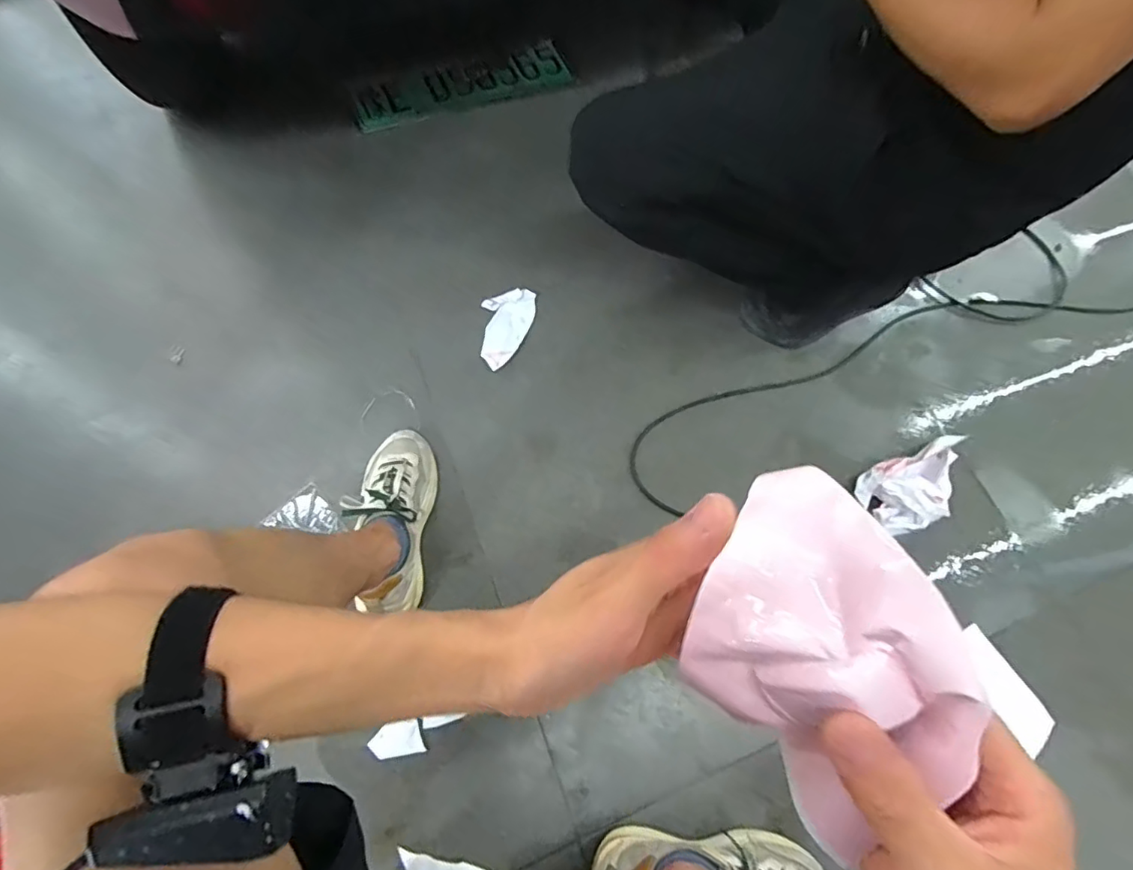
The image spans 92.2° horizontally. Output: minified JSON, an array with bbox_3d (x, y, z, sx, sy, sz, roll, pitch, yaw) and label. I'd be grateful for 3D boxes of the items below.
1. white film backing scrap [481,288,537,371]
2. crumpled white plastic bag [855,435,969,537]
[{"bbox_3d":[-0.109,-0.190,0.940,0.084,0.020,0.164,19,70,6],"label":"white film backing scrap"},{"bbox_3d":[0.535,0.074,0.816,0.180,0.060,0.102,-18,70,-10],"label":"crumpled white plastic bag"}]

